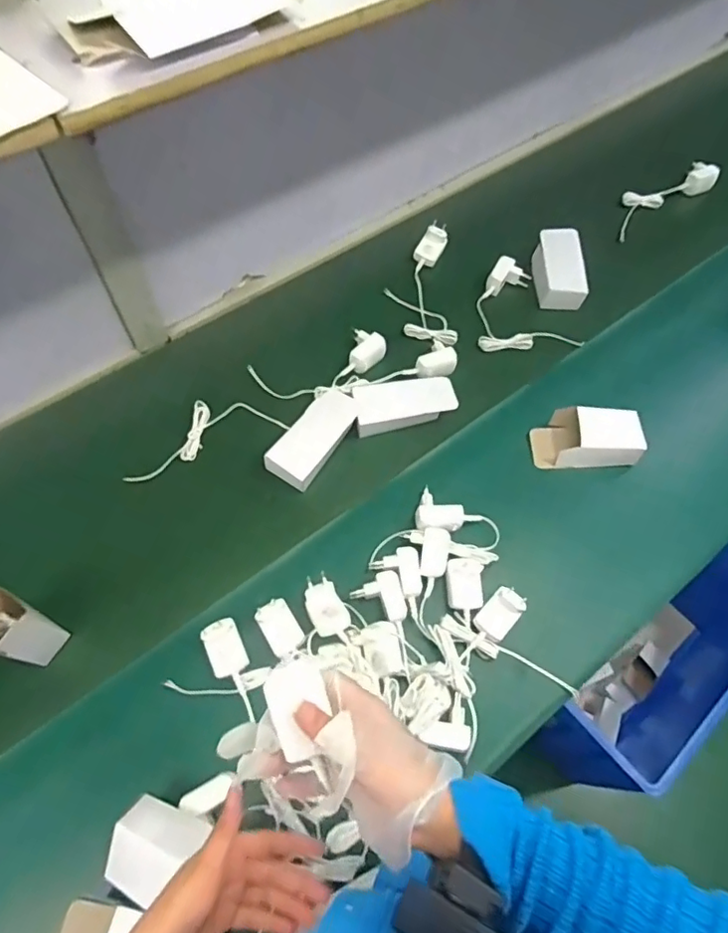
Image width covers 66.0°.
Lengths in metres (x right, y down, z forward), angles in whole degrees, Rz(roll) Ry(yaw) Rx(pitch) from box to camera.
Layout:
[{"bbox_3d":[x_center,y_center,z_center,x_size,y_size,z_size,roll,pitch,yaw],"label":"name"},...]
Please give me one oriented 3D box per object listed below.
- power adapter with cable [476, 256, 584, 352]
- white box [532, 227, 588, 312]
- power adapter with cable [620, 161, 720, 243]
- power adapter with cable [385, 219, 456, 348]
[{"bbox_3d":[0.254,-0.263,0.909,0.161,0.038,0.173,-7,62,-5],"label":"power adapter with cable"},{"bbox_3d":[0.327,-0.333,0.945,0.079,0.044,0.153,4,61,1],"label":"white box"},{"bbox_3d":[0.560,-0.511,1.063,0.271,0.041,0.074,-31,67,-17],"label":"power adapter with cable"},{"bbox_3d":[0.092,-0.295,0.916,0.109,0.041,0.253,0,61,-1],"label":"power adapter with cable"}]

